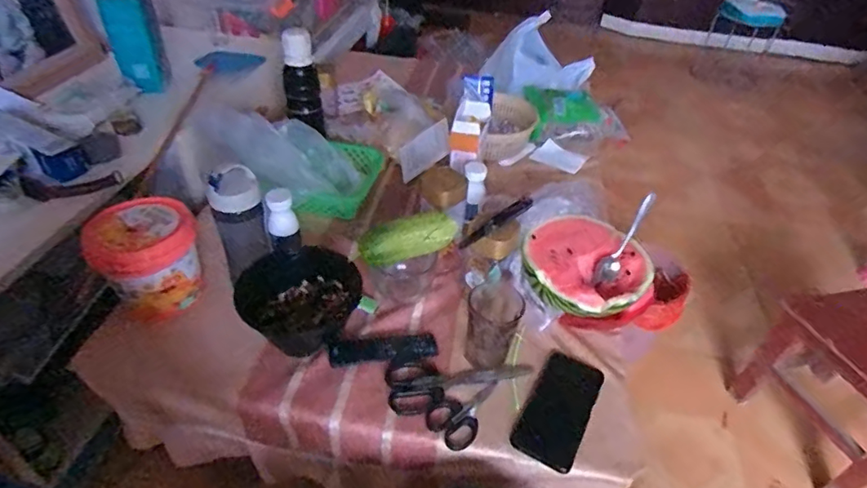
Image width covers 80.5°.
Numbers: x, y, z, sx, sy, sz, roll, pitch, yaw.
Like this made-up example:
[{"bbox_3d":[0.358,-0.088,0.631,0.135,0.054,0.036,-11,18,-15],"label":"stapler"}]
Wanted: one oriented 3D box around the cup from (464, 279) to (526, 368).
[{"bbox_3d":[0.080,0.110,0.701,0.069,0.099,0.080,10,42,6],"label":"cup"}]

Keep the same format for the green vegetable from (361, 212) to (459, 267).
[{"bbox_3d":[-0.034,-0.010,0.730,0.145,0.045,0.042,-14,45,-19],"label":"green vegetable"}]

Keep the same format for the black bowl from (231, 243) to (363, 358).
[{"bbox_3d":[-0.182,0.072,0.726,0.156,0.076,0.126,-32,53,-34],"label":"black bowl"}]

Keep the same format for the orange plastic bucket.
[{"bbox_3d":[-0.411,0.016,0.744,0.130,0.130,0.143,2,41,-2],"label":"orange plastic bucket"}]

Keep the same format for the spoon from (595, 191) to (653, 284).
[{"bbox_3d":[0.281,-0.009,0.742,0.027,0.028,0.150,32,89,28],"label":"spoon"}]

